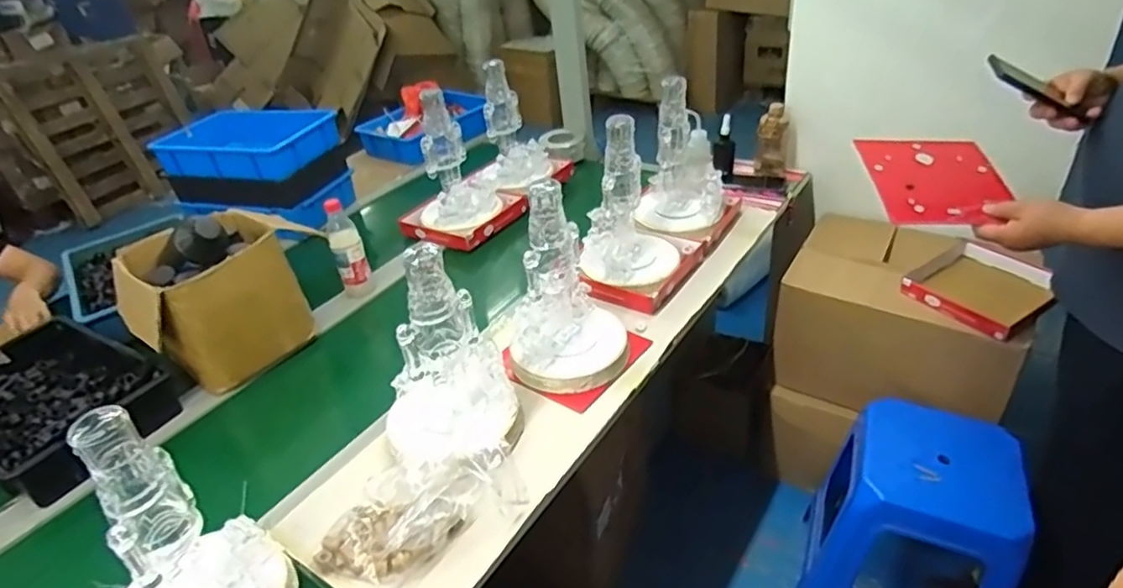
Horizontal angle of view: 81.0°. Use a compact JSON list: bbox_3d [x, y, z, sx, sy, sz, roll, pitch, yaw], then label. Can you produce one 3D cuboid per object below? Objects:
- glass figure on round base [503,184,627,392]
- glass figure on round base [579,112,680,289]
[{"bbox_3d":[-0.003,-0.025,1.115,0.207,0.312,0.218,-4,33,5],"label":"glass figure on round base"},{"bbox_3d":[0.135,-0.185,1.304,0.199,0.295,0.171,-1,34,9],"label":"glass figure on round base"}]

